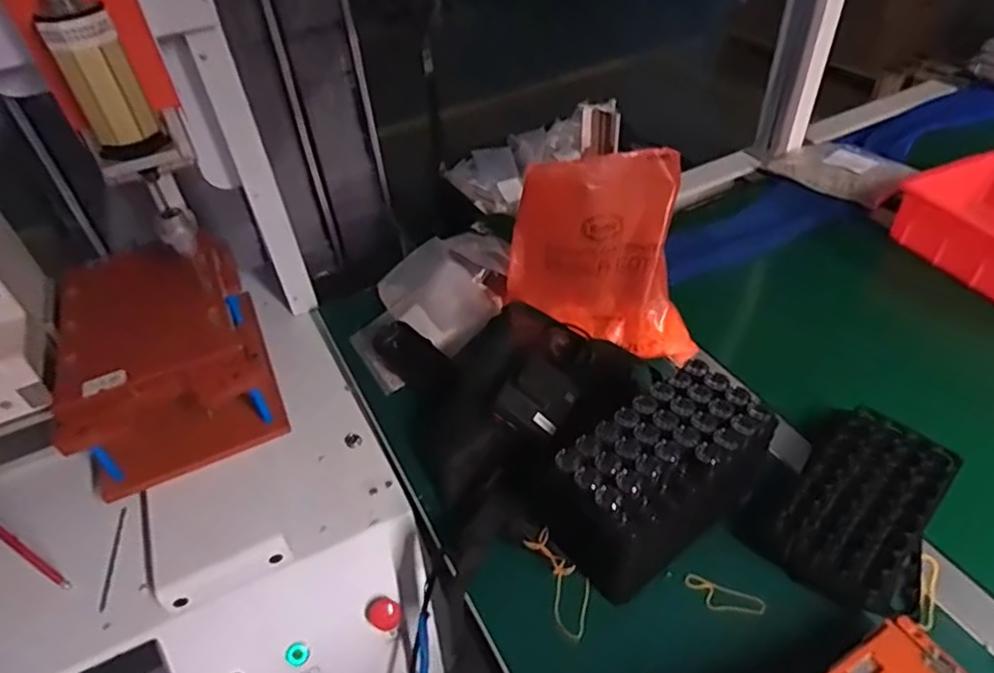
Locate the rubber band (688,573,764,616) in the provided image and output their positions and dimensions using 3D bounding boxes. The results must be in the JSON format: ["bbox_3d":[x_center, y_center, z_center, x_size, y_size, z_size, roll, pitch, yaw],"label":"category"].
[{"bbox_3d":[0.202,0.234,0.560,0.068,0.004,0.024,19,49,23],"label":"rubber band"}]

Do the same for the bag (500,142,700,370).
[{"bbox_3d":[0.116,-0.087,0.726,0.218,0.217,0.103,1,44,7],"label":"bag"}]

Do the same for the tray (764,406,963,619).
[{"bbox_3d":[0.346,0.157,0.590,0.117,0.034,0.203,26,51,28],"label":"tray"}]

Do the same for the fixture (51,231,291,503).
[{"bbox_3d":[-0.371,0.019,0.714,0.185,0.149,0.242,-21,46,-16],"label":"fixture"}]

